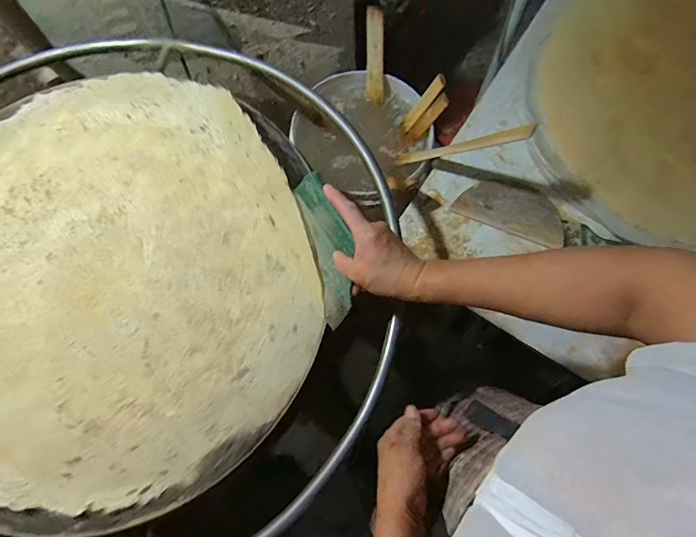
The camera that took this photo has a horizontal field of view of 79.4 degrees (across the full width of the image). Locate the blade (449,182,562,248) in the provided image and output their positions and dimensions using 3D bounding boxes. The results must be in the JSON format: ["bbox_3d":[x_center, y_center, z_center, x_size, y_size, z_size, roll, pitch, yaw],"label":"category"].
[{"bbox_3d":[0.312,-0.115,0.792,0.203,0.012,0.096,23,76,8],"label":"blade"}]

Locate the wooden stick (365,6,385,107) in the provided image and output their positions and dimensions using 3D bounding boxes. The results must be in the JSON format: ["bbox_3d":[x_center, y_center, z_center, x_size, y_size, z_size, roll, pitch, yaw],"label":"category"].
[{"bbox_3d":[0.052,-0.426,0.853,0.040,0.180,0.008,12,42,20],"label":"wooden stick"}]

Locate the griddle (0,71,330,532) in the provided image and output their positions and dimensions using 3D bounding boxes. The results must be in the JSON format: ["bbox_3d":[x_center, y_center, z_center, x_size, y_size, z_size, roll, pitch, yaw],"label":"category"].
[{"bbox_3d":[-0.352,-0.001,0.553,0.598,0.049,0.587,0,74,2],"label":"griddle"}]

